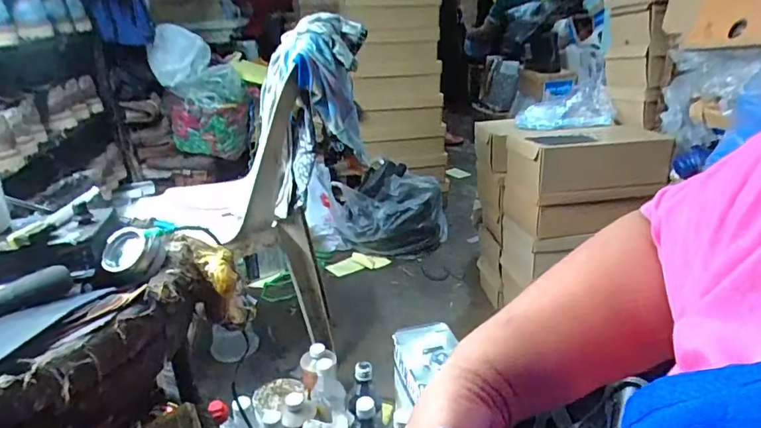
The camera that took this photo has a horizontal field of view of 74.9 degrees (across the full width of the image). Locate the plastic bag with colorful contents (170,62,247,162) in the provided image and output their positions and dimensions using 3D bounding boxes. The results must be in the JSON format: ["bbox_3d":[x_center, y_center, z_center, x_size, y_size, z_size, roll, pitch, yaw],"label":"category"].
[{"bbox_3d":[-0.587,-0.344,1.700,0.241,0.297,0.076,-9,24,-18],"label":"plastic bag with colorful contents"}]

